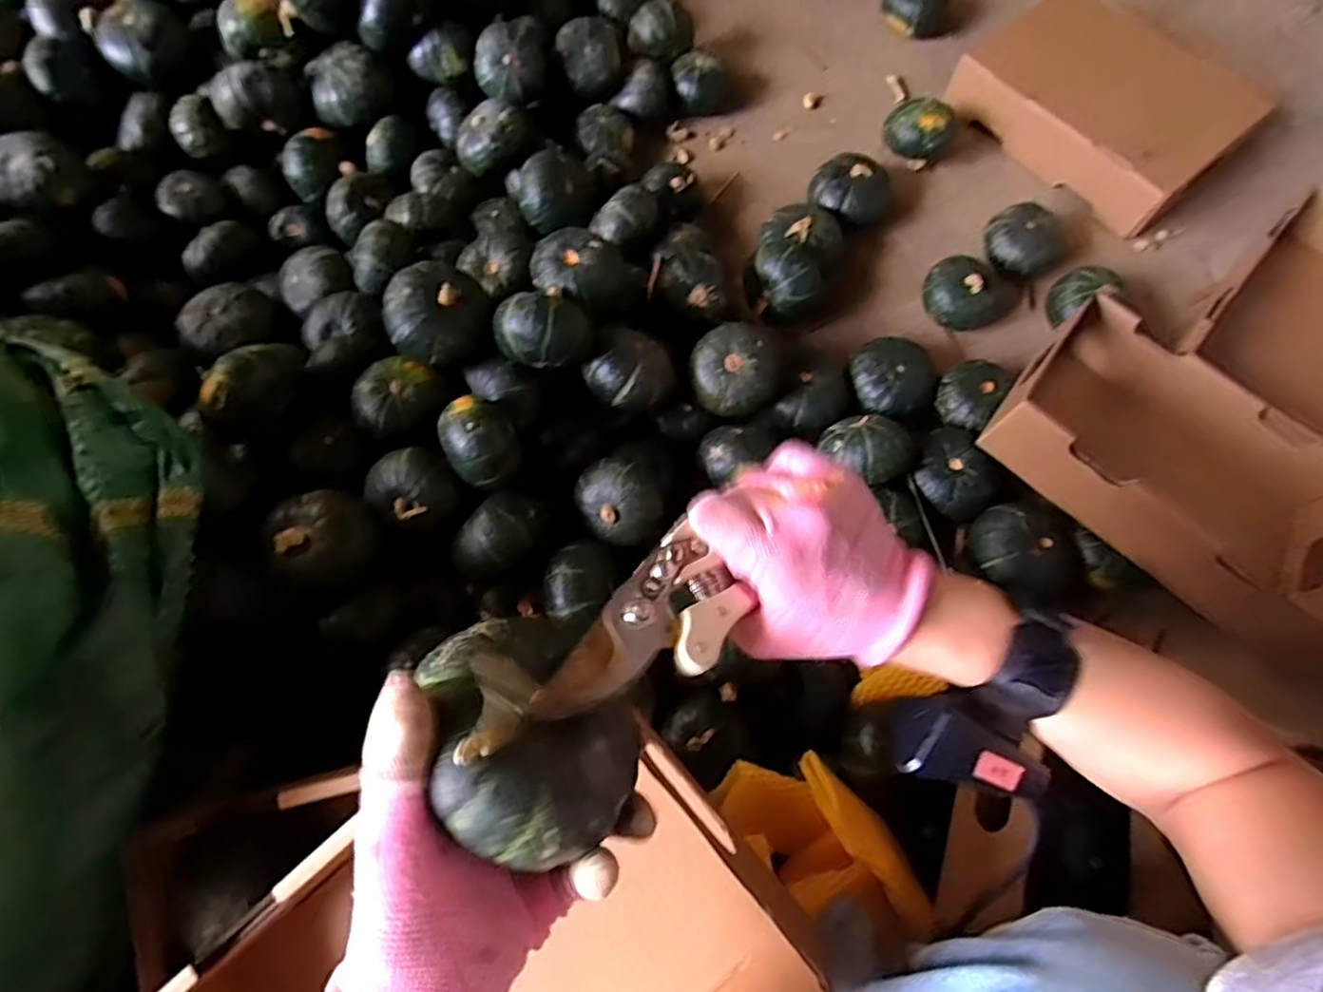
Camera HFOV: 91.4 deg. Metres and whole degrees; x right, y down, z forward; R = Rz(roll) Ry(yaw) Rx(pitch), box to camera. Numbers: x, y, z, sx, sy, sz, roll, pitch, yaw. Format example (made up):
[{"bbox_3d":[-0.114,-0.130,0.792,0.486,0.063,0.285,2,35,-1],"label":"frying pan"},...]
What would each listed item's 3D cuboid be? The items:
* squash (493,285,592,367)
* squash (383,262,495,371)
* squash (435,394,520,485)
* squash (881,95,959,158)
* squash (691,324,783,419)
[{"bbox_3d":[-0.103,-0.144,0.570,0.075,0.076,0.058,-36,74,-12],"label":"squash"},{"bbox_3d":[-0.193,-0.154,0.572,0.085,0.073,0.074,-24,72,-8],"label":"squash"},{"bbox_3d":[-0.150,-0.044,0.535,0.061,0.052,0.067,-23,72,-8],"label":"squash"},{"bbox_3d":[0.319,-0.457,0.792,0.080,0.076,0.077,0,70,0],"label":"squash"},{"bbox_3d":[0.070,-0.120,0.636,0.081,0.052,0.084,0,70,0],"label":"squash"}]

